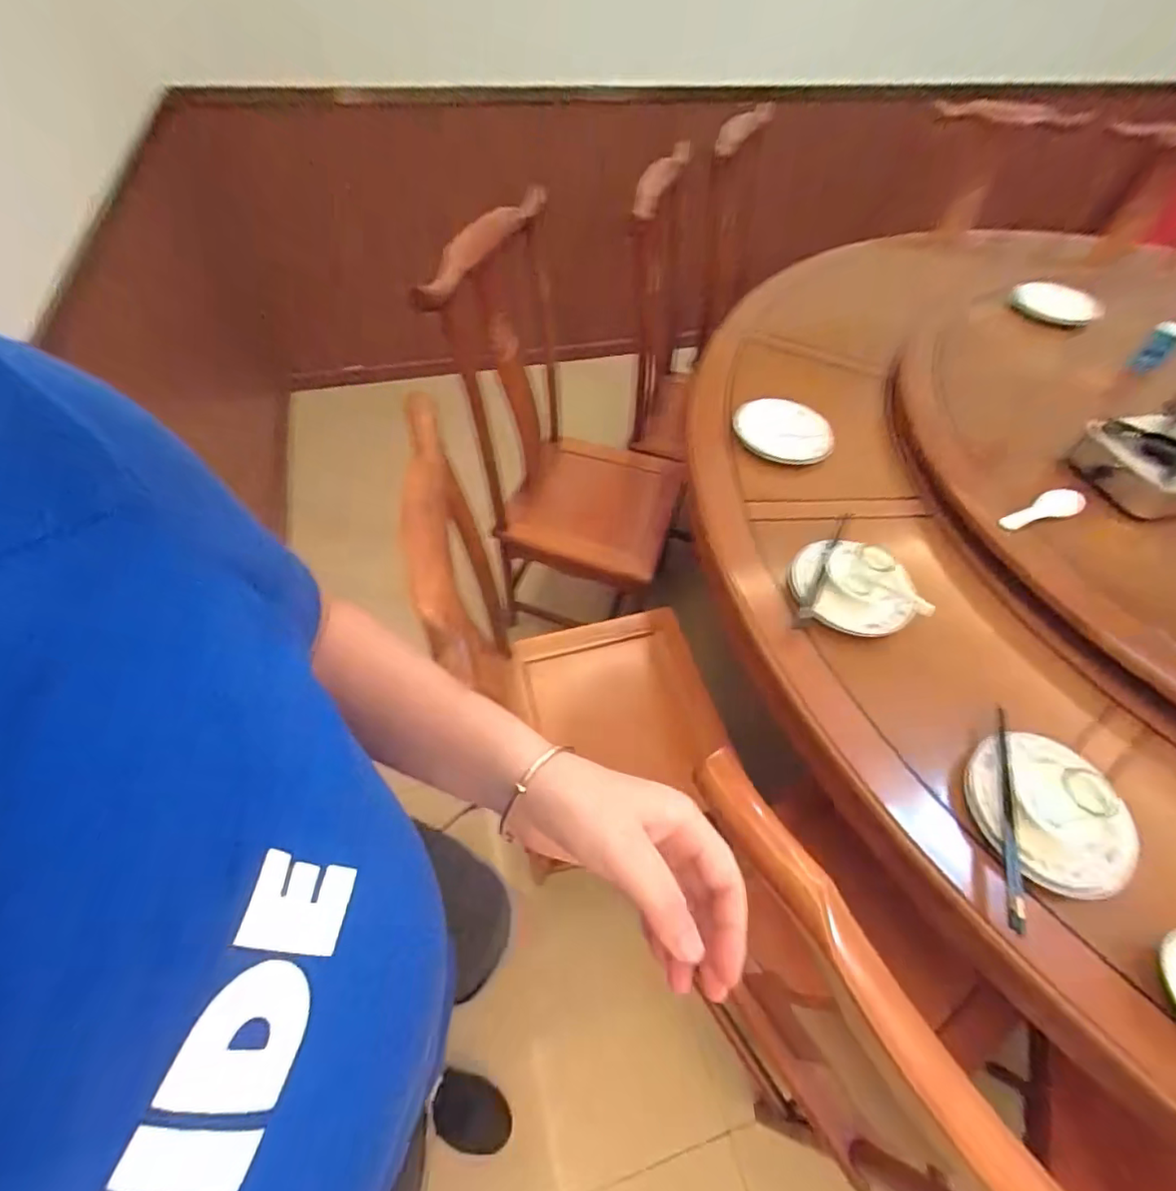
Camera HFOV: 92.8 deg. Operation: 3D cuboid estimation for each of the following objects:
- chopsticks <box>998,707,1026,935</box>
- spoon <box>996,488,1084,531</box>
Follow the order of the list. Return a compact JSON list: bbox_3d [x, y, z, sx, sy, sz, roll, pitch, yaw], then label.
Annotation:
[{"bbox_3d":[0.480,0.241,0.637,0.015,0.013,0.258,16,55,13],"label":"chopsticks"},{"bbox_3d":[0.676,-0.127,0.835,0.123,0.019,0.037,-19,54,5],"label":"spoon"}]

